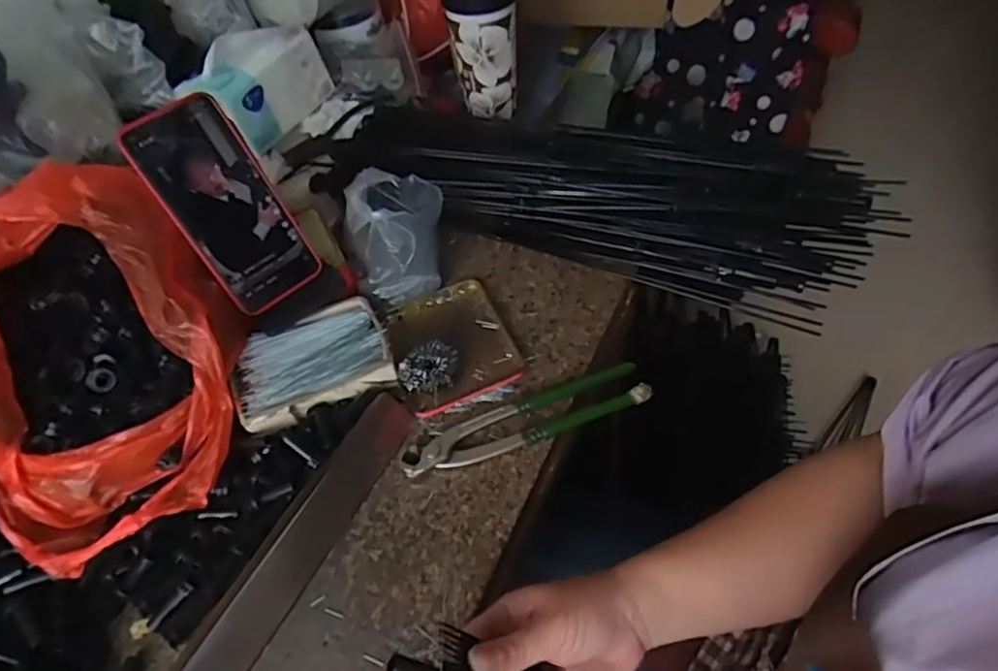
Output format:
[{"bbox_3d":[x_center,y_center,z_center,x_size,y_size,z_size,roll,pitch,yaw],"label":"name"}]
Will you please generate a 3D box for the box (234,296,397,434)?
[{"bbox_3d":[-0.157,0.021,0.514,0.124,0.027,0.088,-23,56,-18],"label":"box"}]

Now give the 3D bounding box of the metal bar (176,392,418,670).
[{"bbox_3d":[-0.147,0.161,0.432,0.040,0.014,0.283,38,58,-9],"label":"metal bar"}]

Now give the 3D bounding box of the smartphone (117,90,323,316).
[{"bbox_3d":[-0.213,-0.100,0.489,0.078,0.161,0.009,-38,29,-19],"label":"smartphone"}]

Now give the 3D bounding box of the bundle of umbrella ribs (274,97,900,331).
[{"bbox_3d":[0.062,-0.162,0.633,0.599,0.096,0.208,18,57,19],"label":"bundle of umbrella ribs"}]

